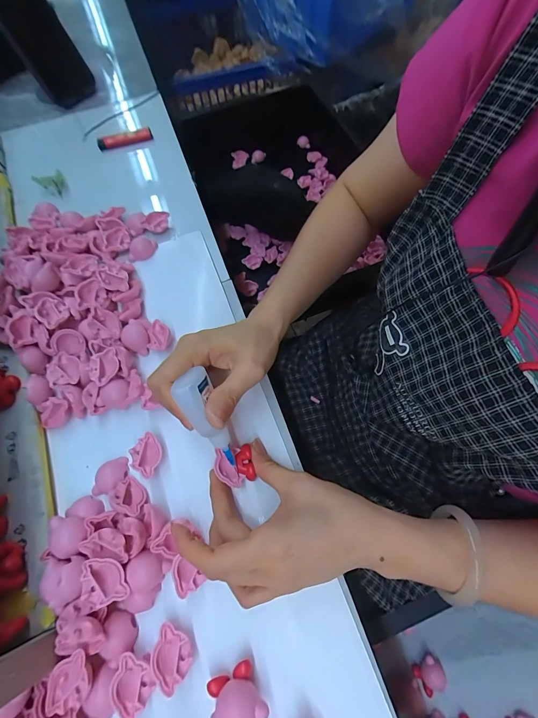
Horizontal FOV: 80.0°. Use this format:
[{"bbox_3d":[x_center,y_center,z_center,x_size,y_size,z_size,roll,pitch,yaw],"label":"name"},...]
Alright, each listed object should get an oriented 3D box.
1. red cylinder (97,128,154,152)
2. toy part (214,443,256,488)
[{"bbox_3d":[-0.214,-0.327,0.477,0.078,0.019,0.012,-21,67,-6],"label":"red cylinder"},{"bbox_3d":[-0.030,0.091,0.274,0.031,0.012,0.034,-15,66,-5],"label":"toy part"}]

